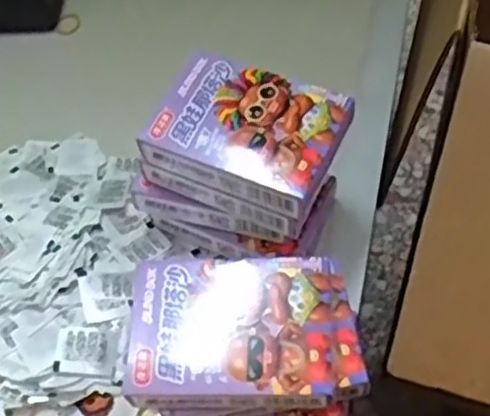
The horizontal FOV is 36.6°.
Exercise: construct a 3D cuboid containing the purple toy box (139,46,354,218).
[{"bbox_3d":[0.001,-0.040,0.379,0.092,0.021,0.065,19,60,16],"label":"purple toy box"}]

